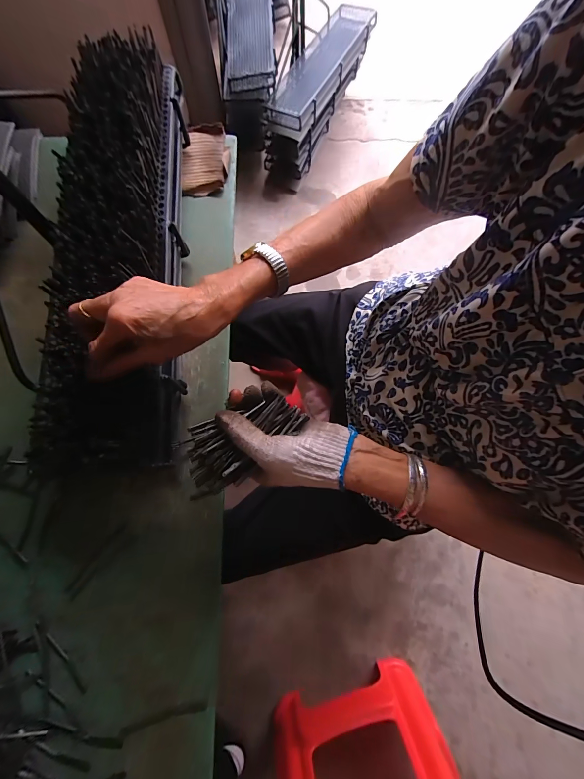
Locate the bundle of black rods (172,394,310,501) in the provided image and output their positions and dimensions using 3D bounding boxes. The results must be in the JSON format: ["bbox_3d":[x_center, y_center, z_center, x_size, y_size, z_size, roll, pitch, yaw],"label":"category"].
[{"bbox_3d":[-0.049,0.050,0.314,0.128,0.031,0.063,-32,77,-9],"label":"bundle of black rods"}]

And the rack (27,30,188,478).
[{"bbox_3d":[-0.215,-0.184,0.420,0.139,0.109,0.575,-3,77,0],"label":"rack"}]

